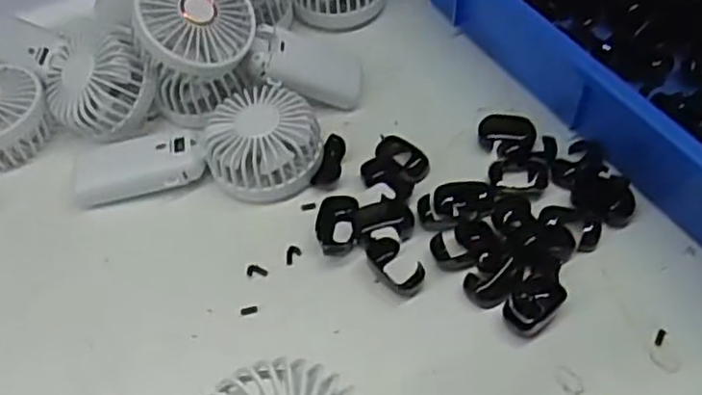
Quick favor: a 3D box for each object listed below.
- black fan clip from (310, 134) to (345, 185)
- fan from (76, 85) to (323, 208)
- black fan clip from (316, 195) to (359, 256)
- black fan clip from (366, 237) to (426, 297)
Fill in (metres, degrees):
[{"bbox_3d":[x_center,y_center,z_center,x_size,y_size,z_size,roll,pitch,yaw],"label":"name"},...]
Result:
[{"bbox_3d":[-0.014,-0.028,0.522,0.018,0.008,0.044,13,55,14],"label":"black fan clip"},{"bbox_3d":[-0.113,-0.040,0.520,0.182,0.044,0.087,-3,53,2],"label":"fan"},{"bbox_3d":[-0.009,0.020,0.487,0.027,0.013,0.045,2,53,6],"label":"black fan clip"},{"bbox_3d":[0.030,0.045,0.468,0.024,0.009,0.044,-35,58,-20],"label":"black fan clip"}]

